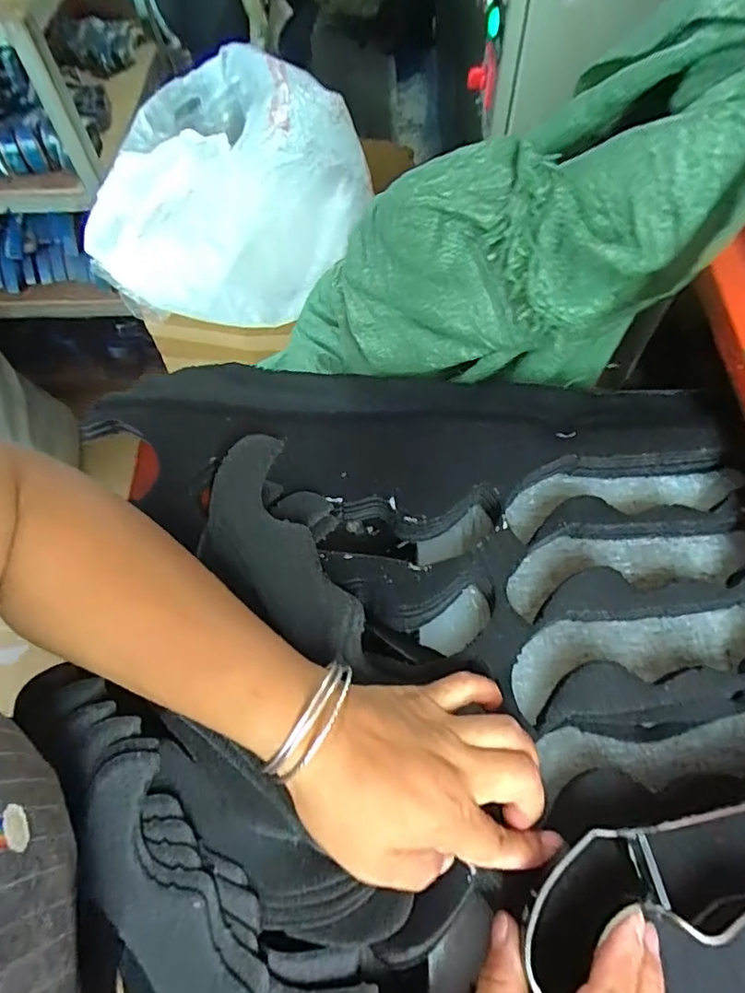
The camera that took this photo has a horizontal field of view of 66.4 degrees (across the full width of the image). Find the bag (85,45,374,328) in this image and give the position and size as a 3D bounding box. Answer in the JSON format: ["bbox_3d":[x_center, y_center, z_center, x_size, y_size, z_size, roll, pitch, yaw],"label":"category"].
[{"bbox_3d":[-0.243,-0.556,1.065,0.484,0.324,0.398,-3,64,2],"label":"bag"}]

